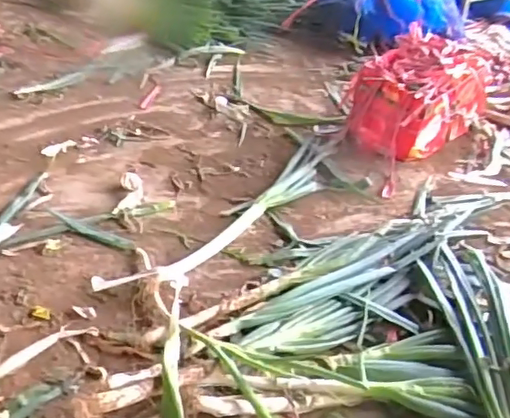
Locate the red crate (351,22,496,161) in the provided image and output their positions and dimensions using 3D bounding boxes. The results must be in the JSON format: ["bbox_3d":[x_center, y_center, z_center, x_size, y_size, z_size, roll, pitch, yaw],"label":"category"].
[{"bbox_3d":[0.512,-0.362,1.810,0.285,0.249,0.518,29,40,29],"label":"red crate"}]

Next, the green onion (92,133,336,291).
[{"bbox_3d":[-0.007,-0.017,1.505,0.173,0.040,0.941,26,40,27],"label":"green onion"}]

